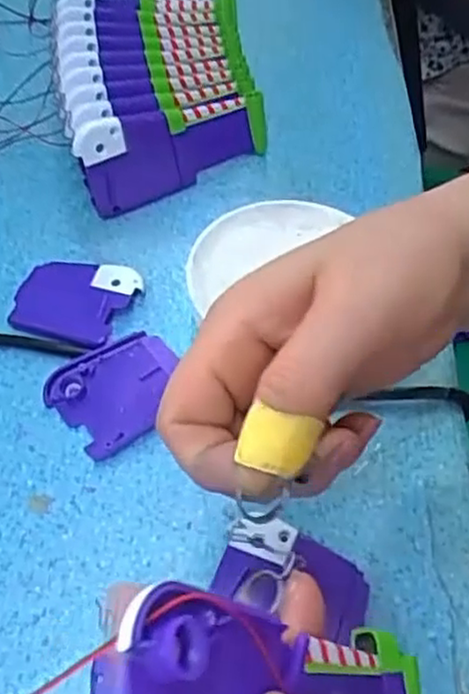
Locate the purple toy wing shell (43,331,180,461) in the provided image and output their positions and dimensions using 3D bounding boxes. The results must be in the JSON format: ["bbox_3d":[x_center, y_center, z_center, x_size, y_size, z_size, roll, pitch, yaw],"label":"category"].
[{"bbox_3d":[-0.055,0.019,0.339,0.058,0.013,0.054,-36,64,-25],"label":"purple toy wing shell"}]

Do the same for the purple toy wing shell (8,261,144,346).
[{"bbox_3d":[-0.085,-0.026,0.367,0.060,0.009,0.050,16,55,7],"label":"purple toy wing shell"}]

